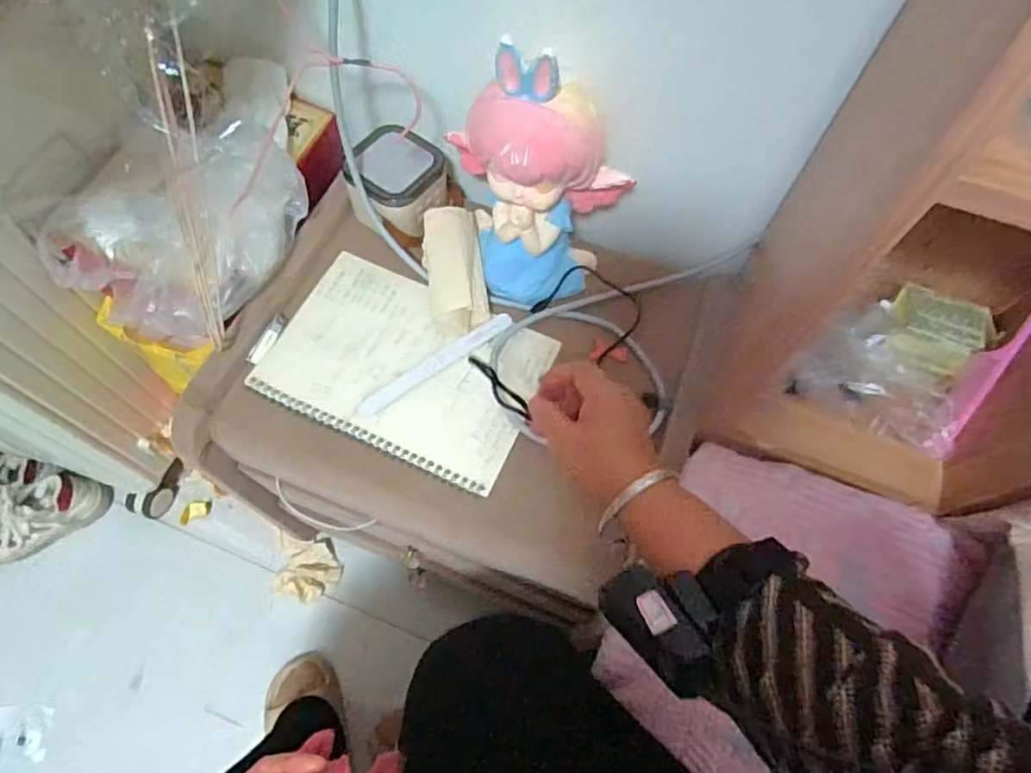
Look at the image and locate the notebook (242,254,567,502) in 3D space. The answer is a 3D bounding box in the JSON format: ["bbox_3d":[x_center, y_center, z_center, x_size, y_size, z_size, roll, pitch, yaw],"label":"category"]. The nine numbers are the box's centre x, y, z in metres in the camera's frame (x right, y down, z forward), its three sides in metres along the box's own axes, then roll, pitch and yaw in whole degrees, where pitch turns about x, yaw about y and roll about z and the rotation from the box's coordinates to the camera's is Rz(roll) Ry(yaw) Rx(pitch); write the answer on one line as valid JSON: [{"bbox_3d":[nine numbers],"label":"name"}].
[{"bbox_3d":[-0.104,-0.022,0.580,0.247,0.013,0.169,24,67,8],"label":"notebook"}]

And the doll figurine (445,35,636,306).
[{"bbox_3d":[0.017,-0.173,0.528,0.154,0.221,0.089,13,66,3],"label":"doll figurine"}]

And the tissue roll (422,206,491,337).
[{"bbox_3d":[-0.060,-0.117,0.597,0.057,0.041,0.131,-7,66,-6],"label":"tissue roll"}]

